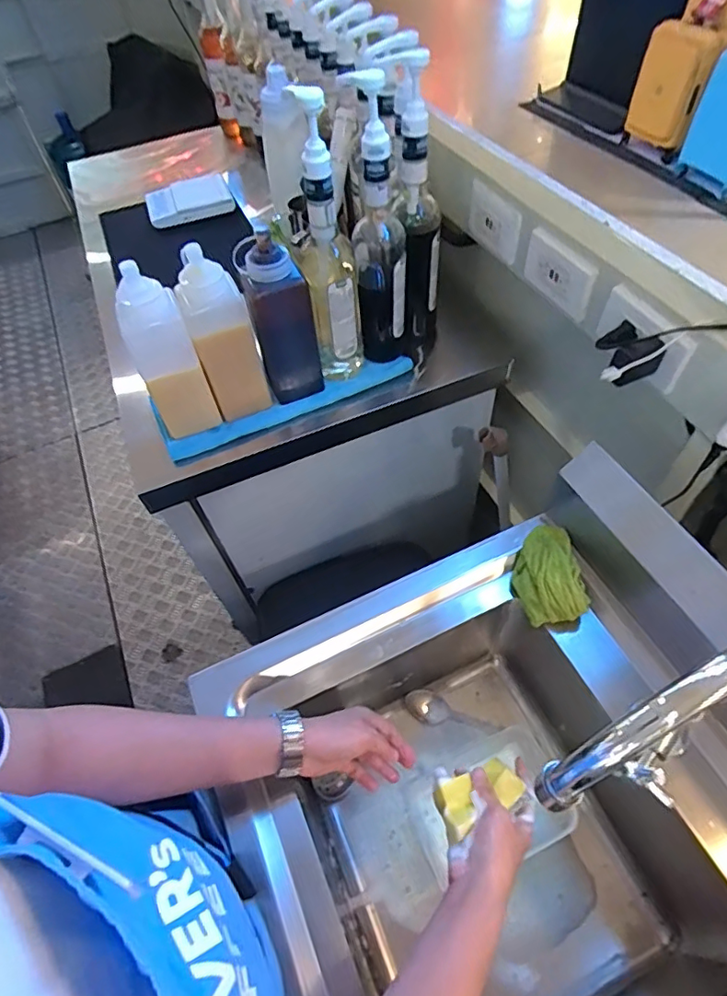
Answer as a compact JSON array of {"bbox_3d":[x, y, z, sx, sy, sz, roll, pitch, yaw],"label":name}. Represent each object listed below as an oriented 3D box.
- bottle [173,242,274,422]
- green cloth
[{"bbox_3d":[-0.193,-0.221,0.737,0.081,0.240,0.064,-16,55,-6],"label":"bottle"},{"bbox_3d":[0.207,0.082,0.605,0.068,0.043,0.119,-5,55,1],"label":"green cloth"}]

